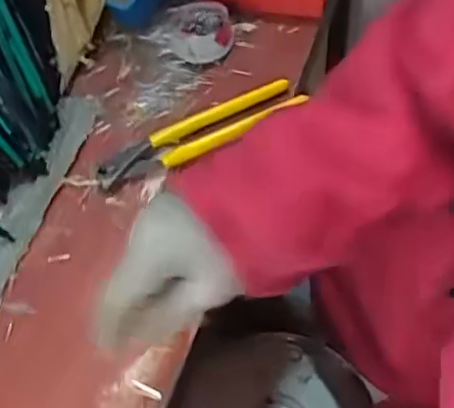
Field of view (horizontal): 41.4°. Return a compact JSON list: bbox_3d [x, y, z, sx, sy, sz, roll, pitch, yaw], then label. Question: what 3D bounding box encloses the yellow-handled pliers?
[{"bbox_3d":[-0.027,-0.062,0.524,0.185,0.028,0.047,-20,55,-9],"label":"yellow-handled pliers"}]

